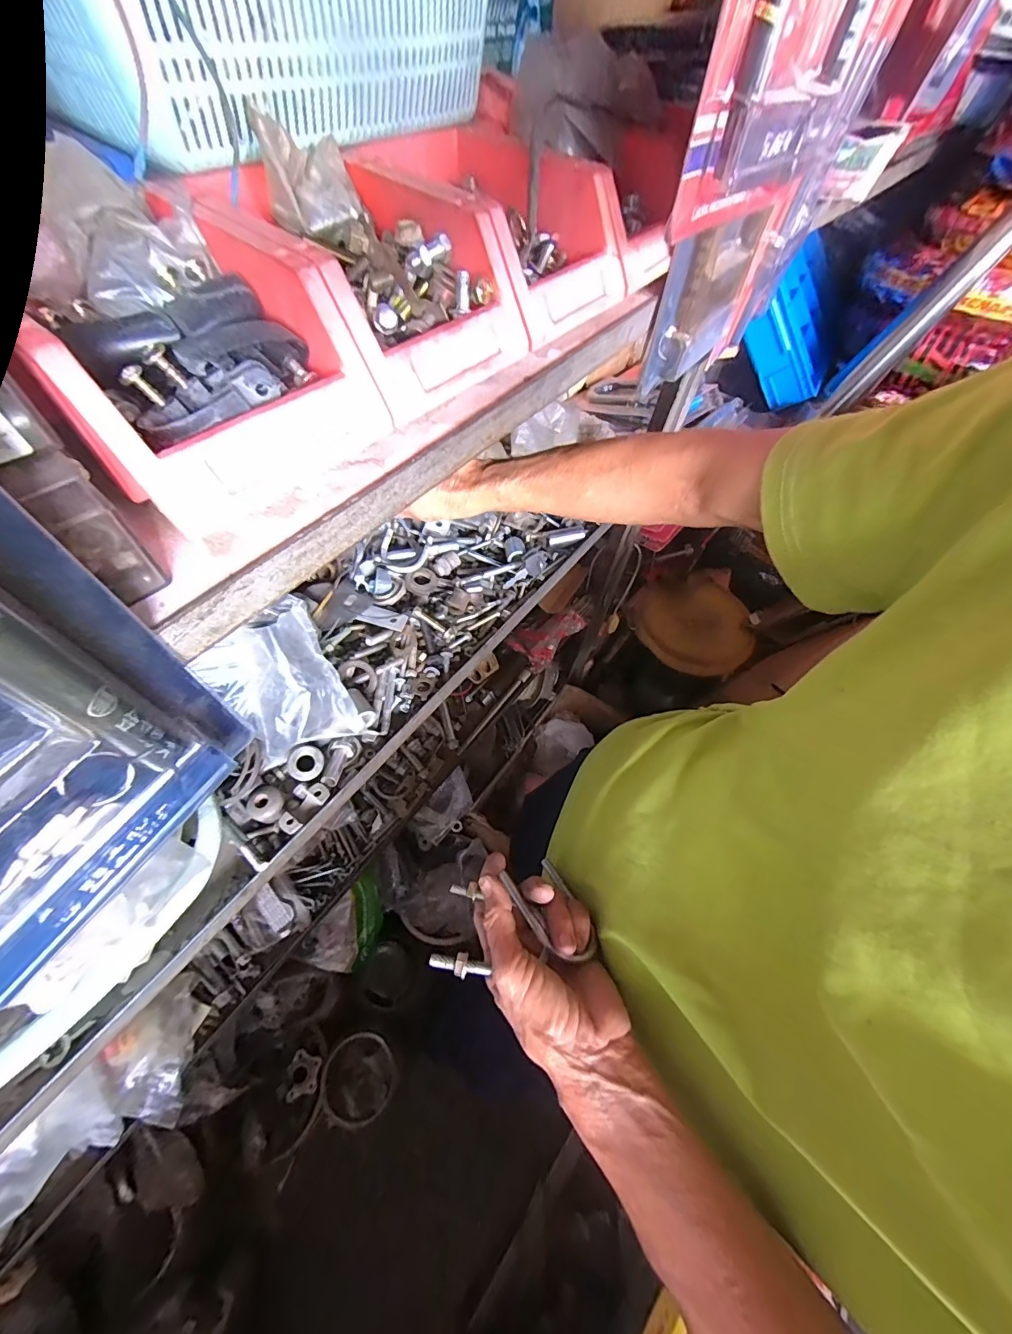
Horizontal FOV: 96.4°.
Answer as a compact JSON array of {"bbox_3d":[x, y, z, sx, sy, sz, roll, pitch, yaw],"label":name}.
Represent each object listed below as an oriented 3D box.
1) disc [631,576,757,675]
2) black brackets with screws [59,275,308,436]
[{"bbox_3d":[0.423,-0.101,1.021,0.268,0.057,0.231,30,61,14],"label":"disc"},{"bbox_3d":[-0.125,-0.129,0.184,0.076,0.025,0.063,-32,66,-21],"label":"black brackets with screws"}]

